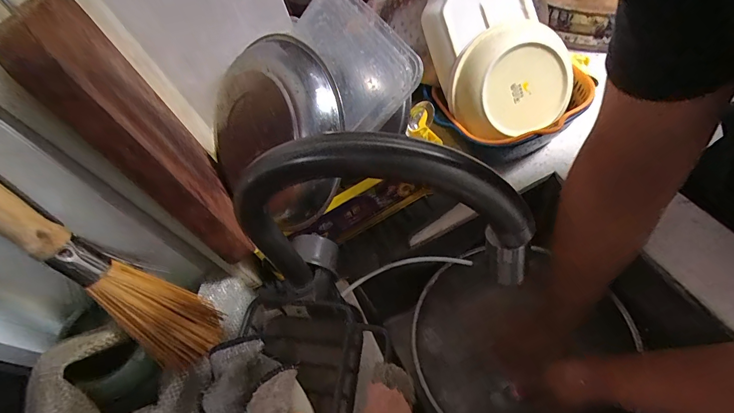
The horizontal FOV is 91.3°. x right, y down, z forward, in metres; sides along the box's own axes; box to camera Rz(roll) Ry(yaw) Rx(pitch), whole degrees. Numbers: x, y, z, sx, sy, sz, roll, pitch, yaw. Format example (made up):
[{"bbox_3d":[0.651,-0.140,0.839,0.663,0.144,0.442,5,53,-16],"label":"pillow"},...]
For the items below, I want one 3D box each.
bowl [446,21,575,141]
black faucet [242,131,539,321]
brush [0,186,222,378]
[{"bbox_3d":[0.207,-0.177,0.507,0.179,0.149,0.065,-16,21,-1],"label":"bowl"},{"bbox_3d":[0.010,0.018,0.275,0.199,0.231,0.061,6,54,3],"label":"black faucet"},{"bbox_3d":[-0.222,0.051,0.287,0.041,0.256,0.059,2,47,39],"label":"brush"}]

